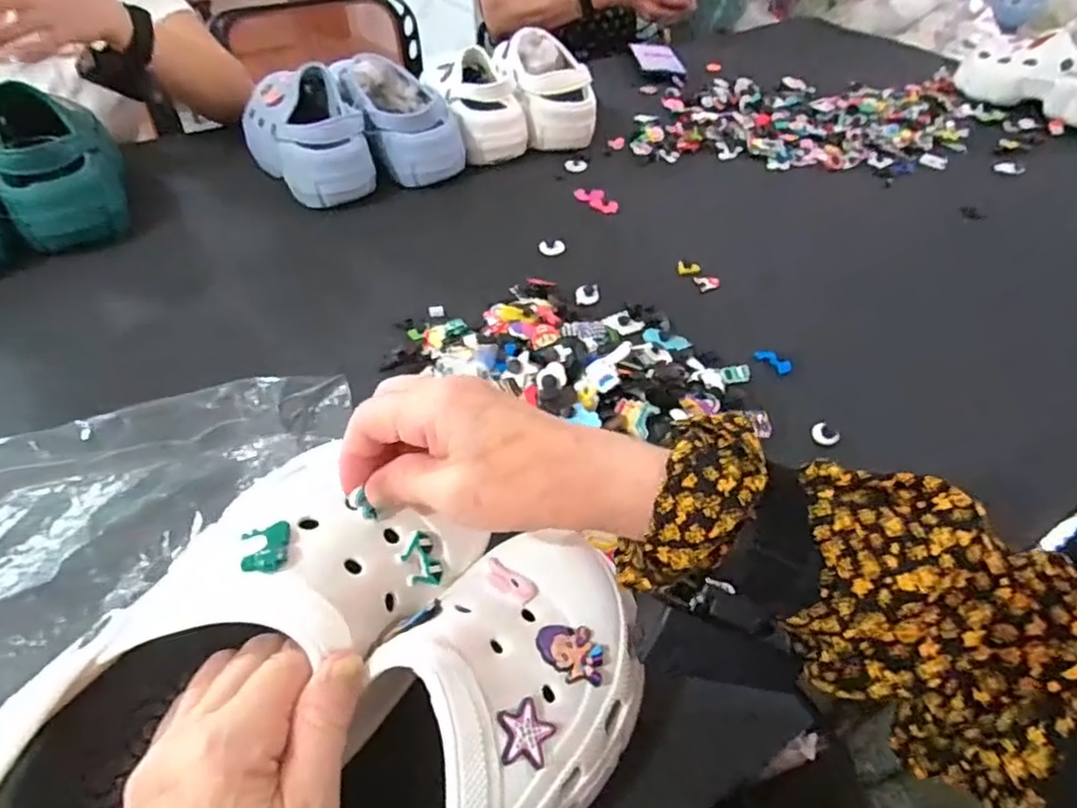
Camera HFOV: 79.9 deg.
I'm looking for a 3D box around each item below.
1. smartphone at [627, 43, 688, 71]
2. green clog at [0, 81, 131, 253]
[{"bbox_3d":[0.211,-0.611,1.134,0.078,0.009,0.135,-5,45,-6],"label":"smartphone"},{"bbox_3d":[-0.517,-0.273,0.693,0.104,0.111,0.256,-22,49,-22],"label":"green clog"}]

